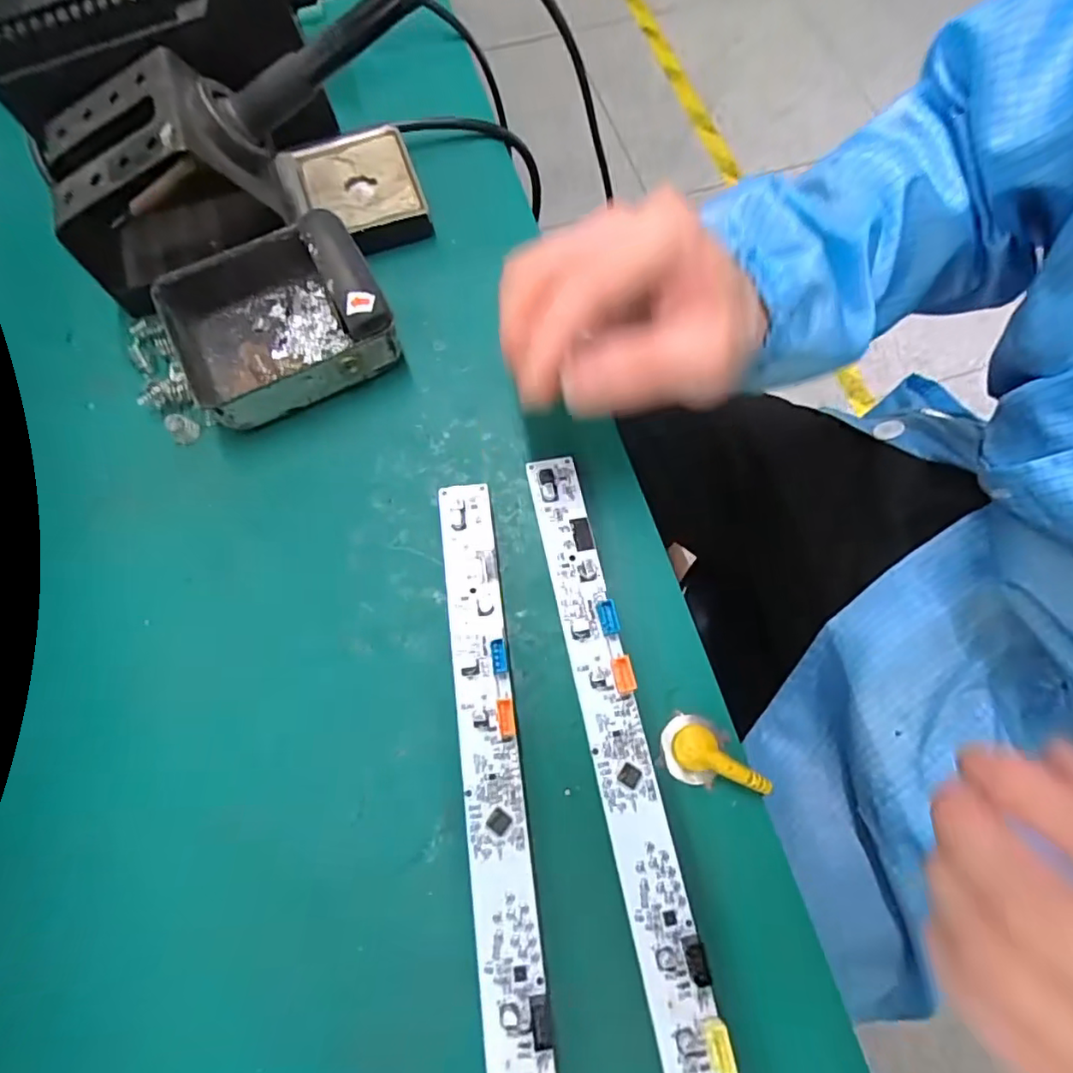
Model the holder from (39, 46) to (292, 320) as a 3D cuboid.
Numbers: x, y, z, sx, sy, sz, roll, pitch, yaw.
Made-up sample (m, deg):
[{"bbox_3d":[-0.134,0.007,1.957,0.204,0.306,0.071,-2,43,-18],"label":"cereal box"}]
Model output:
[{"bbox_3d":[-0.174,-0.165,0.277,0.098,0.069,0.073,-25,72,-9],"label":"holder"}]

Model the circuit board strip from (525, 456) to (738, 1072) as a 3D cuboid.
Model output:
[{"bbox_3d":[0.037,0.099,0.208,0.020,0.006,0.286,-10,70,-7],"label":"circuit board strip"}]

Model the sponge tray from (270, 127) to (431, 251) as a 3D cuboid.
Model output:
[{"bbox_3d":[-0.095,-0.184,0.313,0.066,0.016,0.073,-24,72,-8],"label":"sponge tray"}]

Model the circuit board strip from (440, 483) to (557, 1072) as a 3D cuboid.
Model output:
[{"bbox_3d":[-0.012,0.115,0.208,0.021,0.014,0.285,-7,71,-2],"label":"circuit board strip"}]

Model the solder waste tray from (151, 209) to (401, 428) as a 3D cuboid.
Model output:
[{"bbox_3d":[-0.121,-0.101,0.274,0.093,0.037,0.077,-25,72,-8],"label":"solder waste tray"}]

